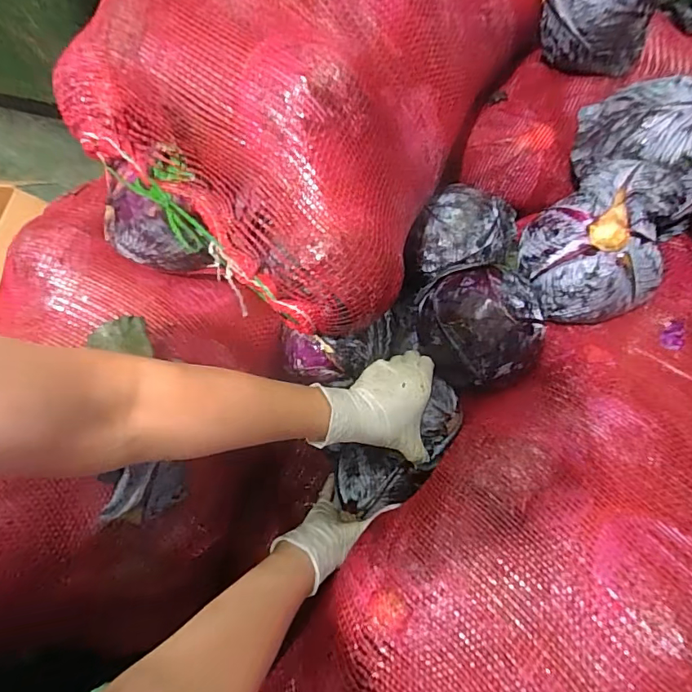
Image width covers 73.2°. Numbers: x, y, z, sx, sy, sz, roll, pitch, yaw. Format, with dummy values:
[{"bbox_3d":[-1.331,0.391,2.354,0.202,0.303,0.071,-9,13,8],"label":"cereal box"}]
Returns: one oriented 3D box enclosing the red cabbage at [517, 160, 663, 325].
[{"bbox_3d":[0.251,-0.098,0.479,0.108,0.103,0.128,-25,67,-8],"label":"red cabbage"}]

